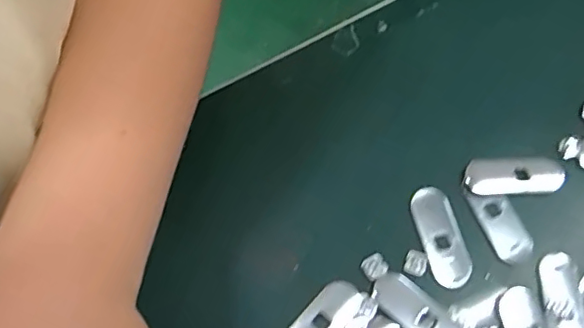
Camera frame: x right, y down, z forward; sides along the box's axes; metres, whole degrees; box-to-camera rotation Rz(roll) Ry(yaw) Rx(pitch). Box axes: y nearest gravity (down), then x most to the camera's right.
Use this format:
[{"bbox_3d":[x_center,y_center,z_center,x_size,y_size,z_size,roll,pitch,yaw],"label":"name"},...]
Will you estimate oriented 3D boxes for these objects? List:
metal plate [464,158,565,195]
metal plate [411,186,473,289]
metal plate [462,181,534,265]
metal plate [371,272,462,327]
[{"bbox_3d":[0.118,0.006,0.301,0.054,0.004,0.019,1,67,-3],"label":"metal plate"},{"bbox_3d":[0.075,0.035,0.287,0.020,0.004,0.050,-13,69,-8],"label":"metal plate"},{"bbox_3d":[0.106,0.029,0.293,0.019,0.004,0.045,-21,70,-11],"label":"metal plate"},{"bbox_3d":[0.061,0.073,0.271,0.050,0.004,0.020,43,72,14],"label":"metal plate"}]

